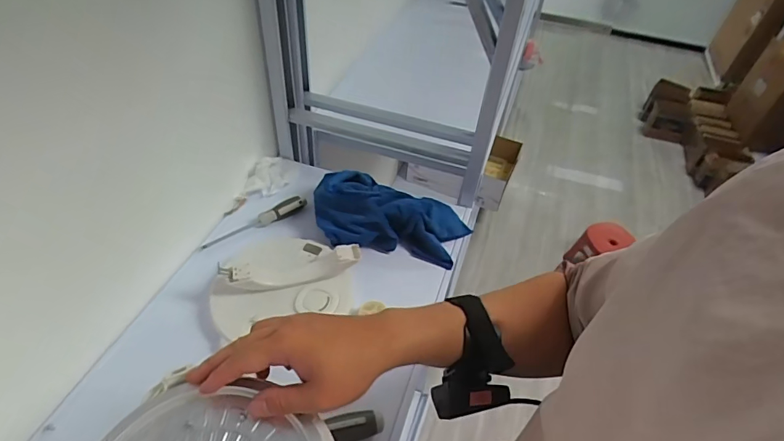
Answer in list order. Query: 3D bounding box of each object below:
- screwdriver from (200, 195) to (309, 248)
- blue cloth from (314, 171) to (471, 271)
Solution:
[{"bbox_3d":[-0.234,-0.002,0.779,0.186,0.025,0.030,-22,51,-25],"label":"screwdriver"},{"bbox_3d":[0.000,-0.011,0.769,0.266,0.066,0.152,10,45,5],"label":"blue cloth"}]

